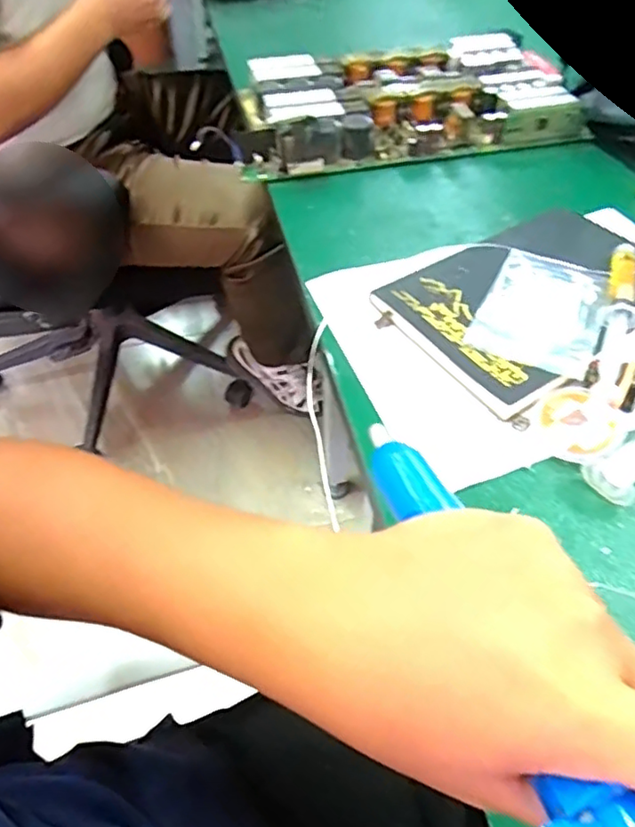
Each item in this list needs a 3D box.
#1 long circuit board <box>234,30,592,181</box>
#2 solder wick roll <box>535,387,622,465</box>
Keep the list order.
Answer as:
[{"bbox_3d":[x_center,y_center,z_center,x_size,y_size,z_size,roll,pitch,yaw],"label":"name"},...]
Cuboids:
[{"bbox_3d":[0.086,-0.331,0.641,0.344,0.041,0.184,-10,51,-7],"label":"long circuit board"},{"bbox_3d":[0.158,0.007,0.371,0.046,0.009,0.048,-6,59,10],"label":"solder wick roll"}]

